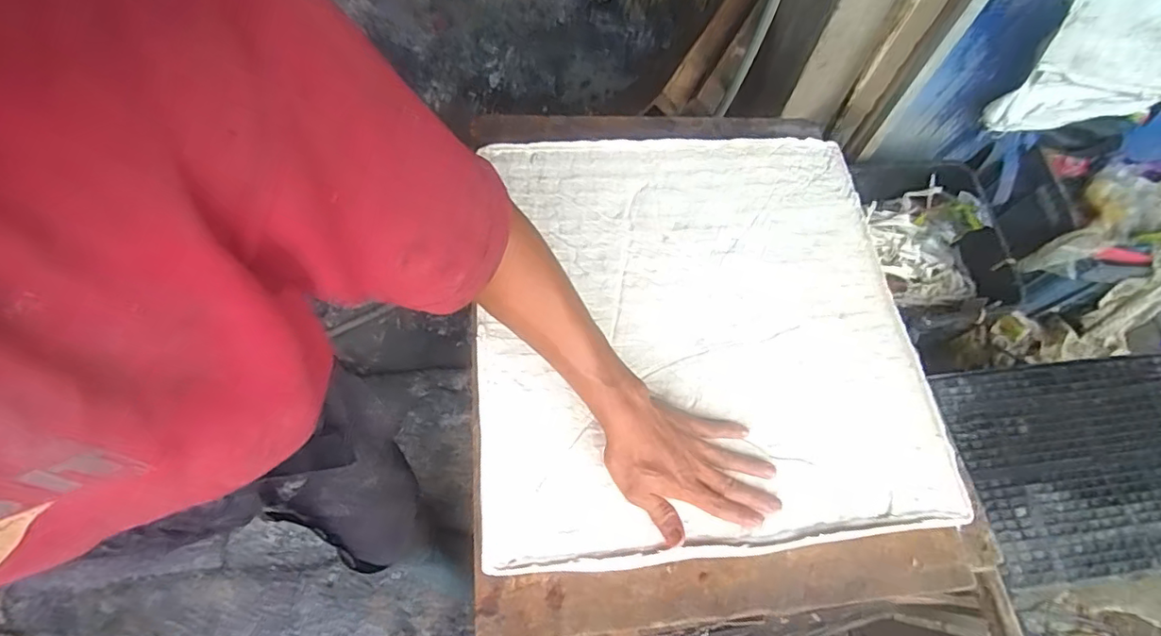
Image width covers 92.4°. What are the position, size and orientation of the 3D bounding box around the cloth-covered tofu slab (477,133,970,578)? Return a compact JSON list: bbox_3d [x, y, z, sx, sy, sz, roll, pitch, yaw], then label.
[{"bbox_3d":[0.127,-0.007,0.620,0.472,0.026,0.483,-4,65,-6],"label":"cloth-covered tofu slab"}]

